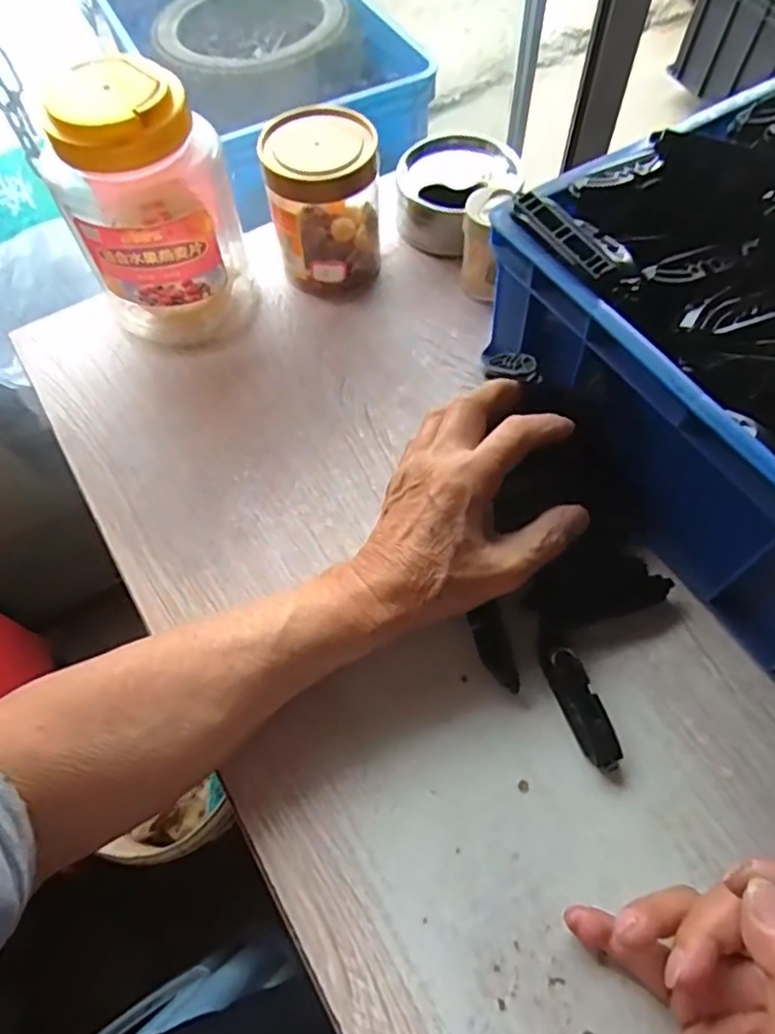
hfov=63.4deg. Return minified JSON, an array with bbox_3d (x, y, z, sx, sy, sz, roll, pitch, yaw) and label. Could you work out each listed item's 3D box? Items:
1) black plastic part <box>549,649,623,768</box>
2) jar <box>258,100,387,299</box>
[{"bbox_3d":[0.109,0.107,0.352,0.021,0.015,0.066,-17,63,-7],"label":"black plastic part"},{"bbox_3d":[-0.047,-0.240,0.490,0.081,0.108,0.076,-1,62,2],"label":"jar"}]

